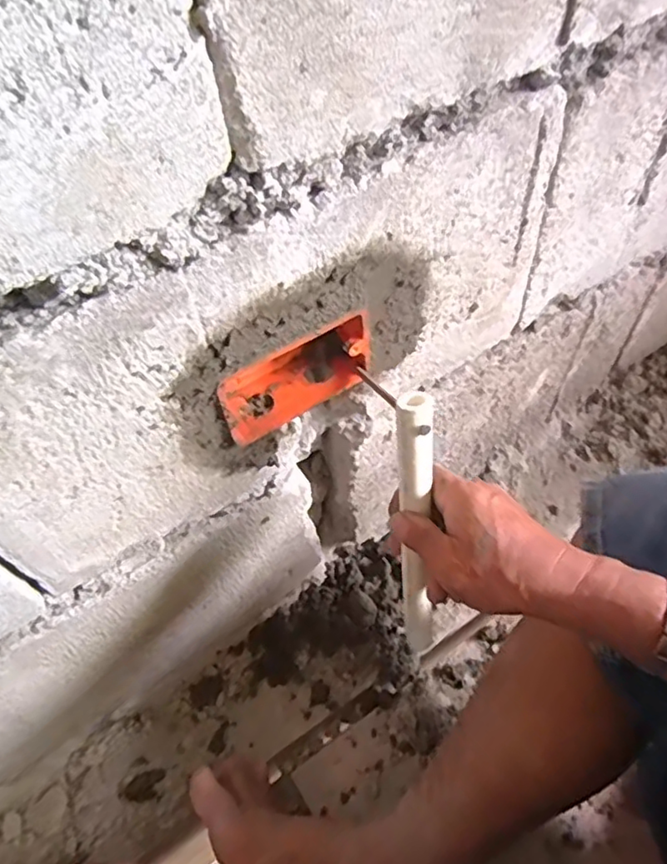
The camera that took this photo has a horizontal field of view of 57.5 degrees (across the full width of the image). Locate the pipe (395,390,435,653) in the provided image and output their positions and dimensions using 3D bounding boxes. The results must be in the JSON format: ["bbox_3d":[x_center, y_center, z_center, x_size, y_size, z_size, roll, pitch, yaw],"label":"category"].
[{"bbox_3d":[0.056,0.074,0.413,0.021,0.231,0.020,-8,37,-1],"label":"pipe"}]

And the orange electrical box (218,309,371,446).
[{"bbox_3d":[-0.032,-0.044,0.395,0.106,0.058,0.051,-29,58,-16],"label":"orange electrical box"}]

